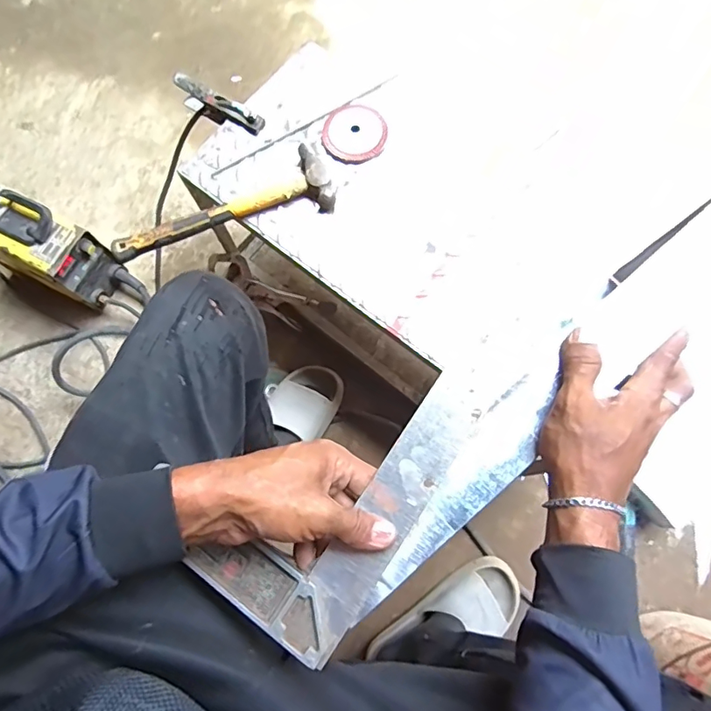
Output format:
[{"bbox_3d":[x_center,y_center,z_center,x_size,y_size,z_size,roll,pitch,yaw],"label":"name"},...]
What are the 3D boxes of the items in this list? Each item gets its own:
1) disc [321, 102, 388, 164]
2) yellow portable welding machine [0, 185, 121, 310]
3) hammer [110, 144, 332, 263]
[{"bbox_3d":[0.000,-0.326,0.727,0.092,0.016,0.099,0,73,1],"label":"disc"},{"bbox_3d":[-0.575,-0.191,0.915,0.217,0.188,0.111,24,77,9],"label":"yellow portable welding machine"},{"bbox_3d":[-0.183,-0.200,0.691,0.308,0.033,0.094,-19,73,-5],"label":"hammer"}]

